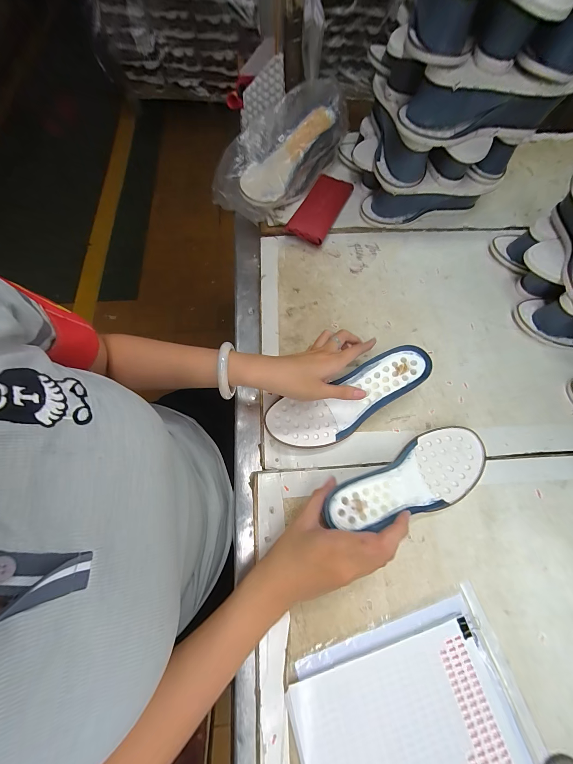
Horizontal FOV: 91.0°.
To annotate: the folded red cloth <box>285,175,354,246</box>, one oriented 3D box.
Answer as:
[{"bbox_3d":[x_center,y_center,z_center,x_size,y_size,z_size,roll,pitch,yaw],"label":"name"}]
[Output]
[{"bbox_3d":[0.066,-0.332,0.543,0.073,0.044,0.169,25,71,8],"label":"folded red cloth"}]

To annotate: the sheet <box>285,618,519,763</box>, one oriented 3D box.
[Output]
[{"bbox_3d":[0.120,0.365,0.288,0.205,0.011,0.148,-17,70,-7],"label":"sheet"}]

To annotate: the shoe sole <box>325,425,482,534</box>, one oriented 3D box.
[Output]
[{"bbox_3d":[0.156,0.125,0.354,0.233,0.030,0.086,-14,70,-22],"label":"shoe sole"}]

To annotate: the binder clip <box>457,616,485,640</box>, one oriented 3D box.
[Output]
[{"bbox_3d":[0.211,0.279,0.321,0.030,0.004,0.019,-6,69,-3],"label":"binder clip"}]

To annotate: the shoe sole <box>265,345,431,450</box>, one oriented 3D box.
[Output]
[{"bbox_3d":[0.090,0.023,0.397,0.235,0.026,0.081,-28,72,3],"label":"shoe sole"}]

